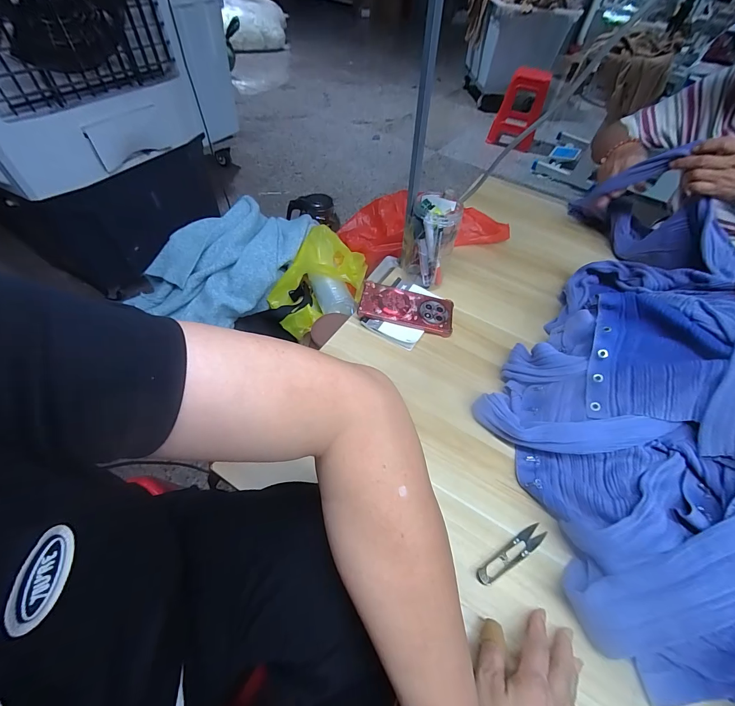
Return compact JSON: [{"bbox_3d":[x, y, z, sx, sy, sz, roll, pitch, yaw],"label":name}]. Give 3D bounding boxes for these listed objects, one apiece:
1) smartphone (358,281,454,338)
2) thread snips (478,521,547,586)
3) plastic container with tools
[{"bbox_3d":[0.071,-0.081,0.588,0.166,0.012,0.081,13,60,-1],"label":"smartphone"},{"bbox_3d":[0.169,0.234,0.382,0.101,0.005,0.020,-23,59,-20],"label":"thread snips"},{"bbox_3d":[0.112,-0.201,0.607,0.091,0.156,0.078,14,54,6],"label":"plastic container with tools"}]

